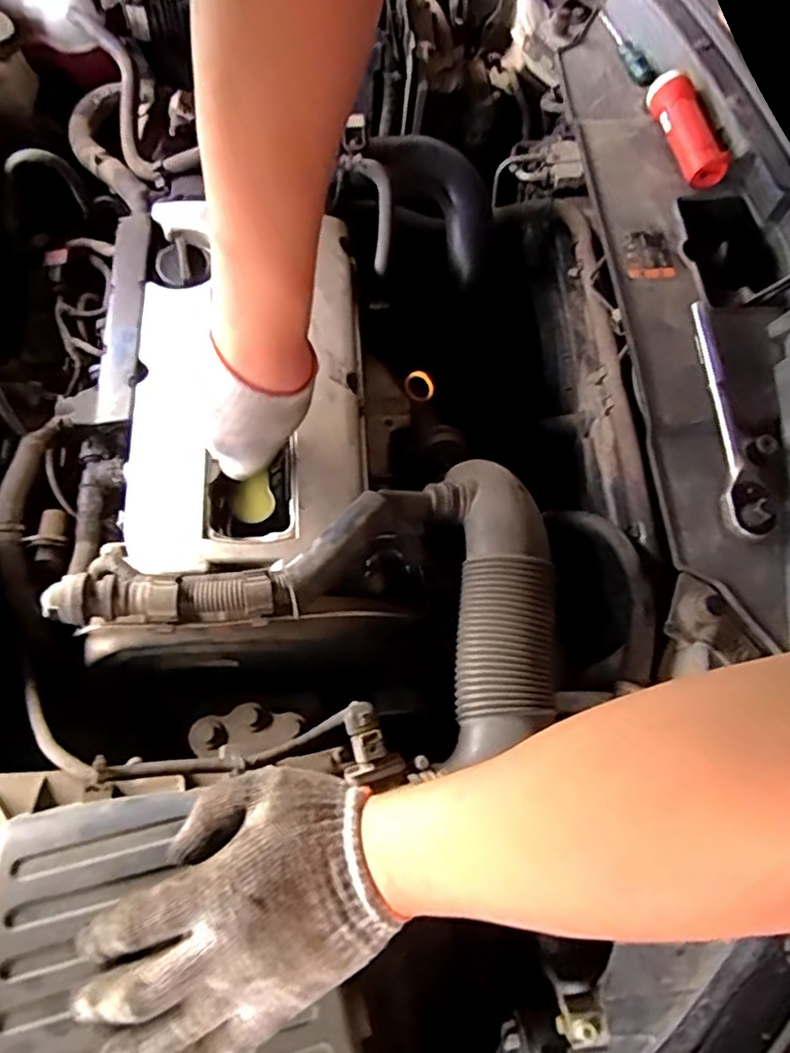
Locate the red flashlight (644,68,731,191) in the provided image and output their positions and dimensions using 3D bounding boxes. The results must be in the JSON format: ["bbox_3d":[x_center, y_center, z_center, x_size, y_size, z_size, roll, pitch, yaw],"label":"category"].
[{"bbox_3d":[0.302,-0.408,0.669,0.051,0.045,0.130,-14,70,-6],"label":"red flashlight"}]

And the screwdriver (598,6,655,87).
[{"bbox_3d":[0.264,-0.563,0.750,0.018,0.017,0.154,-11,69,-5],"label":"screwdriver"}]

